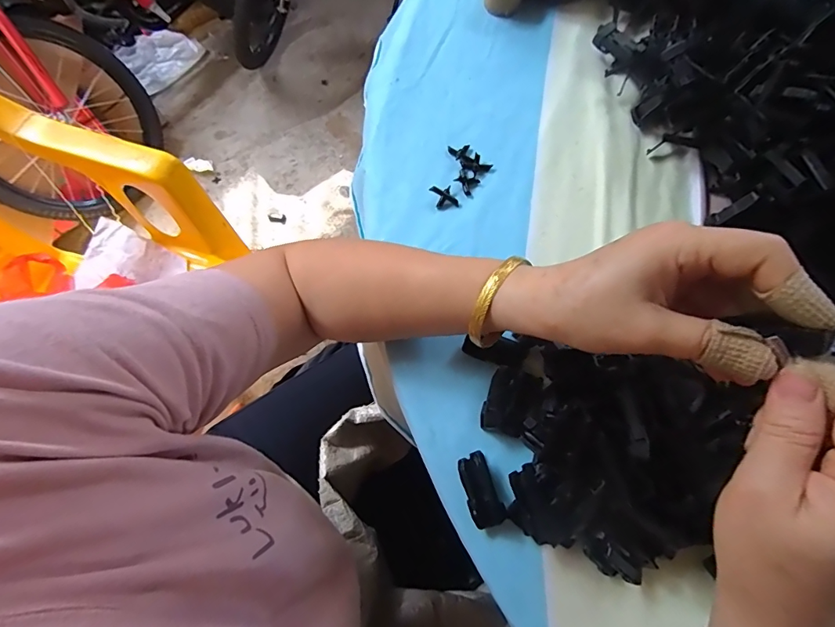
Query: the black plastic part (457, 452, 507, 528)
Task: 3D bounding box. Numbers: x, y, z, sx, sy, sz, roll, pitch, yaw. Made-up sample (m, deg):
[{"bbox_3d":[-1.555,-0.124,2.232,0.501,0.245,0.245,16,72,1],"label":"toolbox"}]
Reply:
[{"bbox_3d":[0.042,0.120,0.302,0.021,0.011,0.046,-19,73,-5],"label":"black plastic part"}]

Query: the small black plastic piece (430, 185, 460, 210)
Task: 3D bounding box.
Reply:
[{"bbox_3d":[0.023,-0.100,0.382,0.019,0.010,0.020,-23,73,-6],"label":"small black plastic piece"}]

